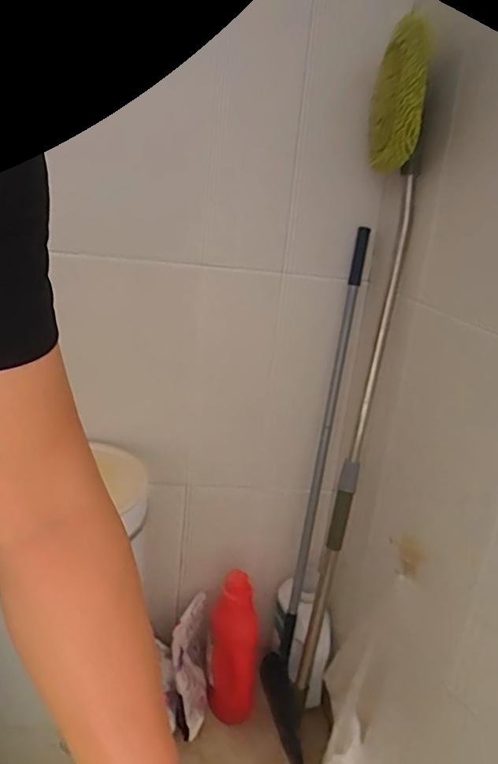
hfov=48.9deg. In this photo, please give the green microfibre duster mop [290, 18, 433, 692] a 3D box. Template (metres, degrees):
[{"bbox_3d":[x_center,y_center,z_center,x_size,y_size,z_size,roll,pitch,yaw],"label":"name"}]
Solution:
[{"bbox_3d":[0.178,0.018,0.946,0.090,1.079,0.160,10,18,11],"label":"green microfibre duster mop"}]

